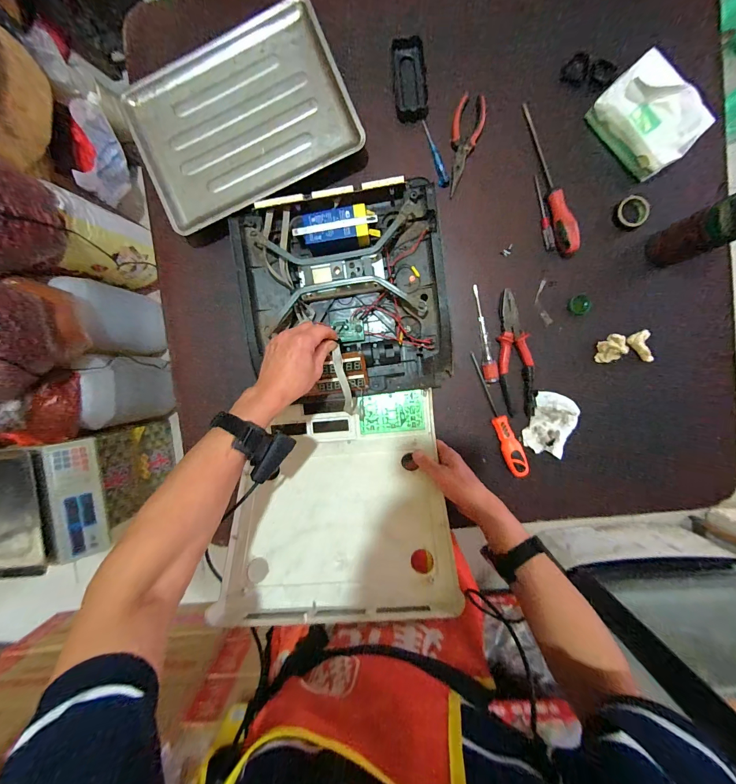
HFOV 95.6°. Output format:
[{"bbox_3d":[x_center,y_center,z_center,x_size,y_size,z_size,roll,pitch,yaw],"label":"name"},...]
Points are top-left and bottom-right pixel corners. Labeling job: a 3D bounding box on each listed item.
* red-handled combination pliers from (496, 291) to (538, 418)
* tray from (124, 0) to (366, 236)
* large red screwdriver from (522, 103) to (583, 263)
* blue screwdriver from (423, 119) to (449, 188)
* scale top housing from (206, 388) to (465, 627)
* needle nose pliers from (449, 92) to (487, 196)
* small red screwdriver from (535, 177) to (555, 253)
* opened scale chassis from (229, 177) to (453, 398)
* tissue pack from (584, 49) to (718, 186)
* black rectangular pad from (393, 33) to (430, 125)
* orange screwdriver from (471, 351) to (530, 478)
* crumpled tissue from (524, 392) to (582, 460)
[{"bbox_3d":[0.241,-0.060,0.554,0.056,0.017,0.204,-14,93,4],"label":"red-handled combination pliers"},{"bbox_3d":[-0.206,-0.440,0.539,0.340,0.031,0.271,-23,93,4],"label":"tray"},{"bbox_3d":[0.296,-0.341,0.534,0.029,0.030,0.250,-14,93,4],"label":"large red screwdriver"},{"bbox_3d":[0.112,-0.393,0.551,0.017,0.018,0.113,-15,93,4],"label":"blue screwdriver"},{"bbox_3d":[-0.047,0.155,0.519,0.324,0.056,0.330,-5,56,4],"label":"scale top housing"},{"bbox_3d":[0.157,-0.401,0.542,0.047,0.012,0.154,11,94,2],"label":"needle nose pliers"},{"bbox_3d":[0.286,-0.291,0.547,0.012,0.007,0.120,-16,93,4],"label":"small red screwdriver"},{"bbox_3d":[-0.037,-0.156,0.540,0.324,0.052,0.324,-7,94,3],"label":"opened scale chassis"},{"bbox_3d":[0.421,-0.410,0.496,0.090,0.062,0.146,-41,91,5],"label":"tissue pack"},{"bbox_3d":[0.069,-0.500,0.539,0.051,0.025,0.114,-3,94,3],"label":"black rectangular pad"},{"bbox_3d":[0.220,0.039,0.560,0.032,0.023,0.216,-21,93,4],"label":"orange screwdriver"},{"bbox_3d":[0.309,0.054,0.558,0.067,0.027,0.100,18,95,1],"label":"crumpled tissue"}]

